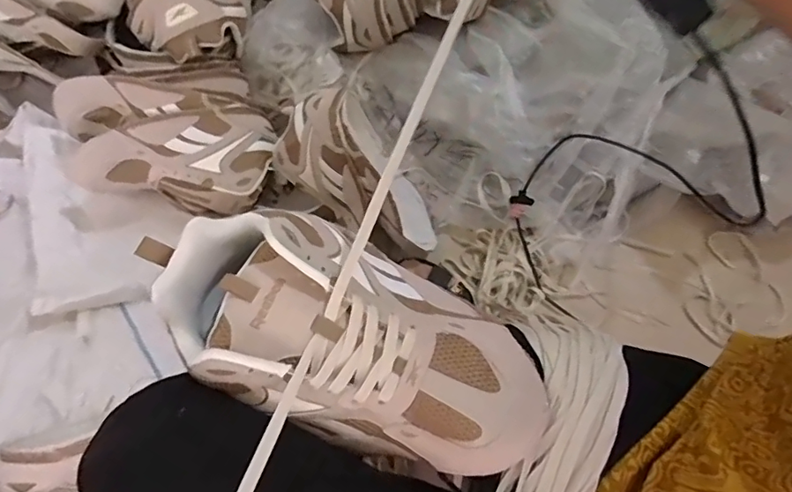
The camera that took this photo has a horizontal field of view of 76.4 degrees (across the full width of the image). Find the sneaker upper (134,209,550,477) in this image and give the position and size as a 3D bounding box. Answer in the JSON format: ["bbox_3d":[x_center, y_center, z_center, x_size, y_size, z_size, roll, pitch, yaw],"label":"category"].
[{"bbox_3d":[-0.031,0.059,0.346,0.275,0.067,0.131,23,76,4],"label":"sneaker upper"}]

